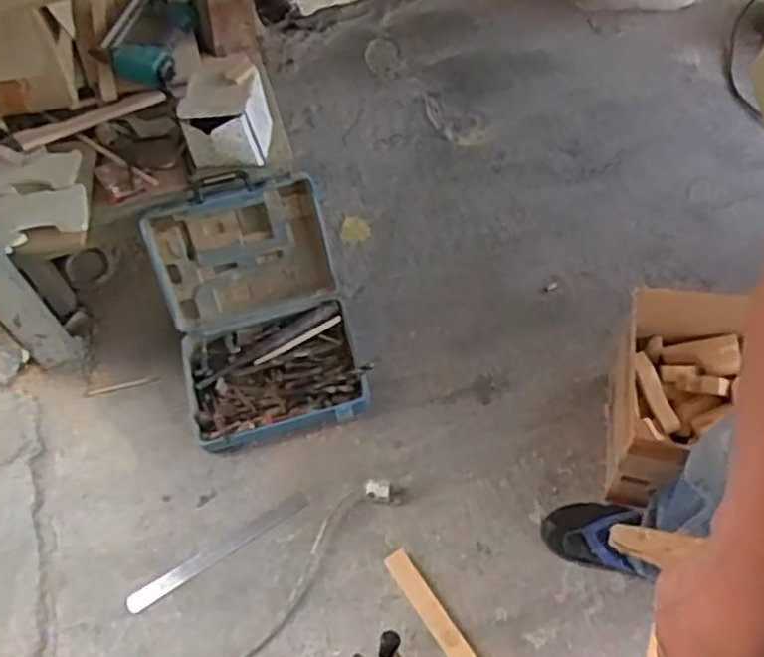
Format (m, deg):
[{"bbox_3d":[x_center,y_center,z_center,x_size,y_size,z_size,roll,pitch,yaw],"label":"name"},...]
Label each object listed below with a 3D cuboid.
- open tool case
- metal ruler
[{"bbox_3d":[-0.233,-0.038,1.375,0.327,0.261,0.408,-16,55,-7],"label":"open tool case"},{"bbox_3d":[-0.272,0.371,1.238,0.325,0.007,0.033,-30,61,-16],"label":"metal ruler"}]

